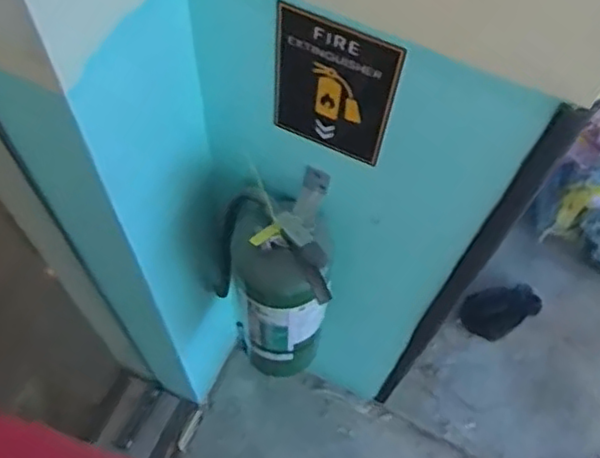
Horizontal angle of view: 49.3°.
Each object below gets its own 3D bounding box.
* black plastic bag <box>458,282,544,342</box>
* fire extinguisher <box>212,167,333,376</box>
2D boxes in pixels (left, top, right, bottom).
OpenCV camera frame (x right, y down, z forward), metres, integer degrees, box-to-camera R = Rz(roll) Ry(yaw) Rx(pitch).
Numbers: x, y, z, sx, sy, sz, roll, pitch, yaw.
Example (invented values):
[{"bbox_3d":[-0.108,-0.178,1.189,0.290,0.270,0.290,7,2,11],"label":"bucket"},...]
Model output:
[{"bbox_3d":[0.499,0.192,1.602,0.205,0.092,0.114,-24,67,-14],"label":"black plastic bag"},{"bbox_3d":[-0.045,0.082,0.962,0.151,0.442,0.170,-3,64,-5],"label":"fire extinguisher"}]

